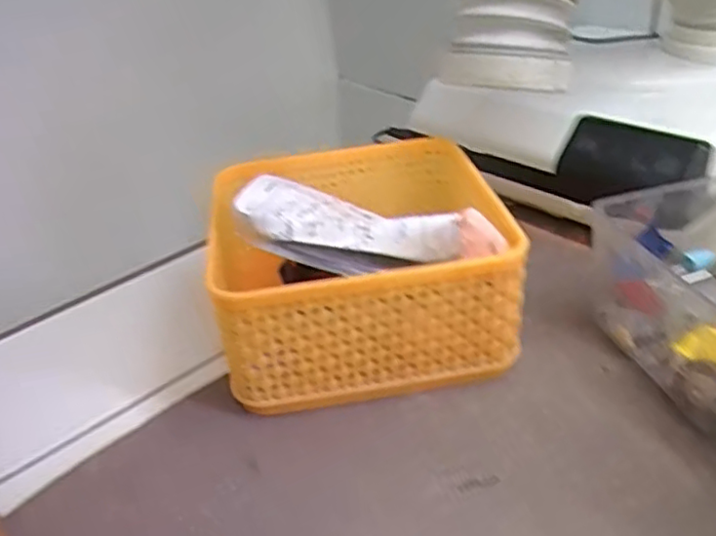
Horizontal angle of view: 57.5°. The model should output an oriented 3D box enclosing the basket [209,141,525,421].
[{"bbox_3d":[0.000,-0.008,0.318,0.136,0.072,0.133,-9,33,-5],"label":"basket"}]

